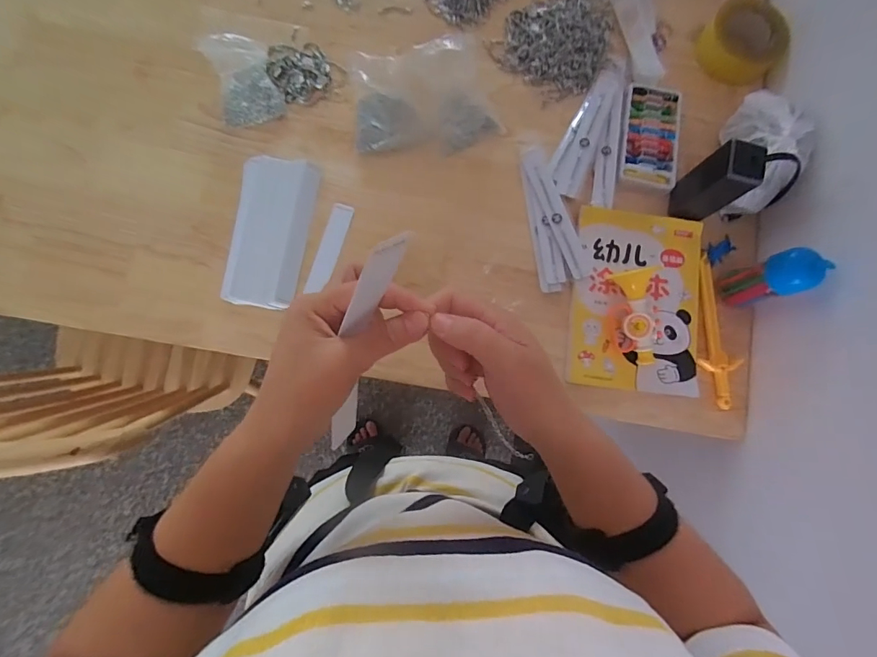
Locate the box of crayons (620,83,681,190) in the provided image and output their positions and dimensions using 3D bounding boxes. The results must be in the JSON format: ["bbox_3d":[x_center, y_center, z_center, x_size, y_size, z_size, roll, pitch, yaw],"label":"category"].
[{"bbox_3d":[0.324,-0.298,0.666,0.083,0.009,0.176,10,81,-2],"label":"box of crayons"}]

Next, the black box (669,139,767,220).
[{"bbox_3d":[0.374,-0.196,0.590,0.060,0.118,0.057,17,81,-1],"label":"black box"}]

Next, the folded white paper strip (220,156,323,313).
[{"bbox_3d":[-0.227,-0.132,0.592,0.095,0.015,0.207,9,82,-3],"label":"folded white paper strip"}]

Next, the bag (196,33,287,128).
[{"bbox_3d":[-0.274,-0.351,0.614,0.084,0.048,0.111,-19,84,-6],"label":"bag"}]

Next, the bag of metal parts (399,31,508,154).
[{"bbox_3d":[0.020,-0.332,0.627,0.118,0.059,0.136,-26,85,-7],"label":"bag of metal parts"}]

